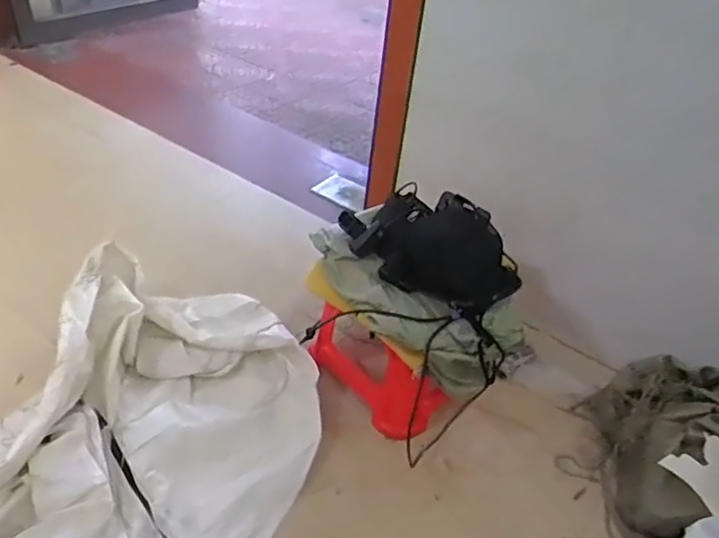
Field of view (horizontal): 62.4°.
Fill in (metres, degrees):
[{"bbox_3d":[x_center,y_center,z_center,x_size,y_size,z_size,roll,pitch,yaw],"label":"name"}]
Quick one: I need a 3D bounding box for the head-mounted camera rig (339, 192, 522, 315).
[{"bbox_3d":[0.138,-0.053,1.089,0.315,0.129,0.221,34,46,28],"label":"head-mounted camera rig"}]

